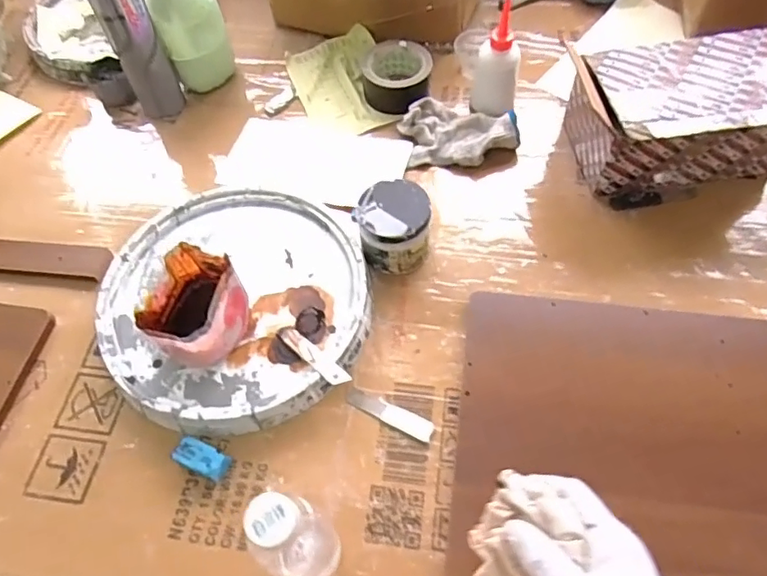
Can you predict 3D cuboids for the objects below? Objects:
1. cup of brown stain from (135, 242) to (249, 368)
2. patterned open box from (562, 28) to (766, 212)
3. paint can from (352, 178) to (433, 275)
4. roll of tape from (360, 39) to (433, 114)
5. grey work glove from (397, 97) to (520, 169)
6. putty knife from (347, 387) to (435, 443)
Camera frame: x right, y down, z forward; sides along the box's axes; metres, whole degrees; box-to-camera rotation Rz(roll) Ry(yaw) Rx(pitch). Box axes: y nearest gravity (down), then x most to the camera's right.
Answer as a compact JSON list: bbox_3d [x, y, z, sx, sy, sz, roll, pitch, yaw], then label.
[{"bbox_3d":[-0.190,0.023,0.571,0.083,0.085,0.102,9,60,8],"label":"cup of brown stain"},{"bbox_3d":[0.373,-0.218,0.677,0.260,0.153,0.156,-8,59,-3],"label":"patterned open box"},{"bbox_3d":[0.013,-0.069,0.641,0.088,0.076,0.083,-13,59,-5],"label":"paint can"},{"bbox_3d":[0.018,-0.292,0.782,0.097,0.050,0.110,4,59,5],"label":"roll of tape"},{"bbox_3d":[0.102,-0.208,0.748,0.154,0.036,0.091,4,61,4],"label":"grey work glove"},{"bbox_3d":[0.007,0.127,0.563,0.093,0.005,0.022,25,64,14],"label":"putty knife"}]

